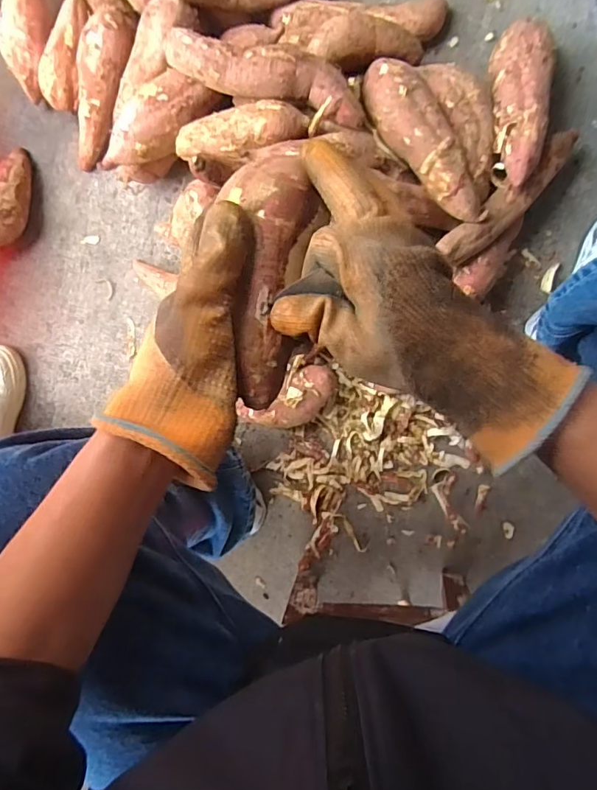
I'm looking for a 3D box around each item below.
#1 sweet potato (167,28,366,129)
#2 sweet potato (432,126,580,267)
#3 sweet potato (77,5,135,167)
[{"bbox_3d":[-0.043,-0.387,0.603,0.250,0.051,0.060,14,96,6],"label":"sweet potato"},{"bbox_3d":[0.276,-0.253,0.628,0.215,0.047,0.045,-44,88,8],"label":"sweet potato"},{"bbox_3d":[-0.287,-0.430,0.714,0.066,0.051,0.210,33,126,4],"label":"sweet potato"}]

